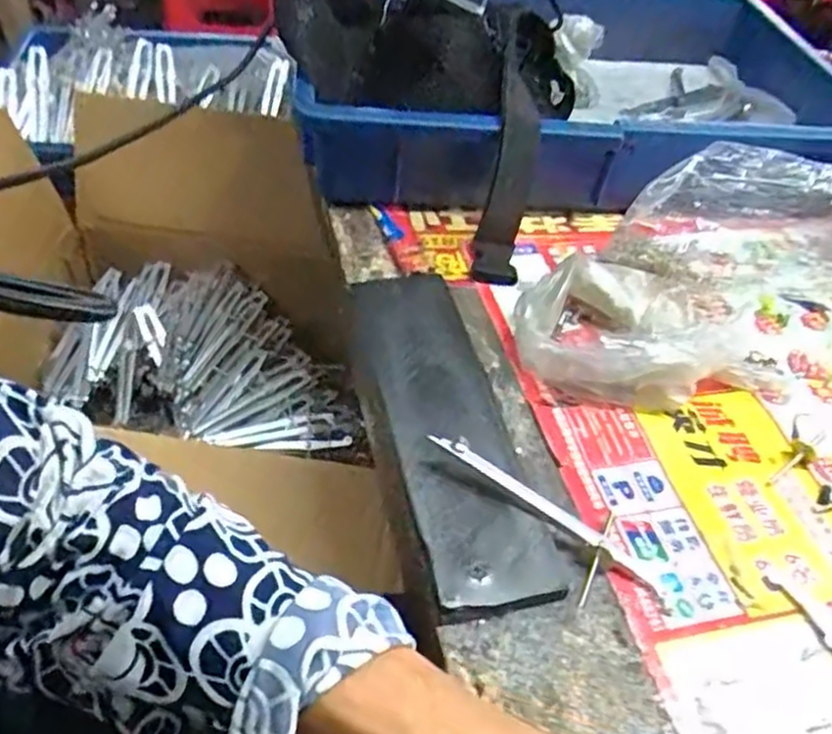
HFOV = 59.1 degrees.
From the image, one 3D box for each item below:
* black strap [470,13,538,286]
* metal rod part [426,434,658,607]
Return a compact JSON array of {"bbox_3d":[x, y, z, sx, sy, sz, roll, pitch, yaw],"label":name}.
[{"bbox_3d":[0.063,-0.146,0.500,0.029,0.057,0.201,8,78,0],"label":"black strap"},{"bbox_3d":[0.056,0.066,0.337,0.116,0.012,0.047,35,51,5],"label":"metal rod part"}]

